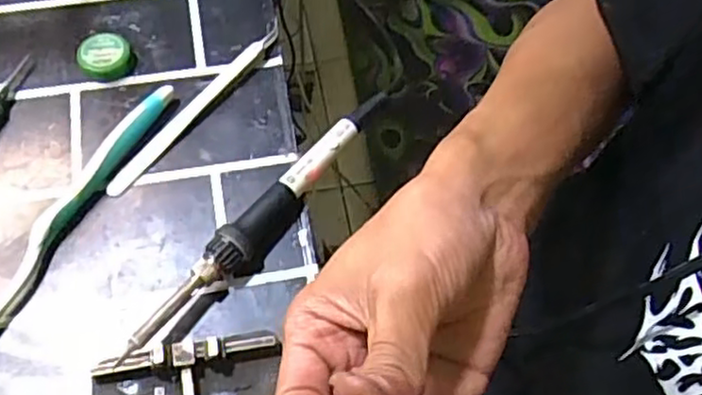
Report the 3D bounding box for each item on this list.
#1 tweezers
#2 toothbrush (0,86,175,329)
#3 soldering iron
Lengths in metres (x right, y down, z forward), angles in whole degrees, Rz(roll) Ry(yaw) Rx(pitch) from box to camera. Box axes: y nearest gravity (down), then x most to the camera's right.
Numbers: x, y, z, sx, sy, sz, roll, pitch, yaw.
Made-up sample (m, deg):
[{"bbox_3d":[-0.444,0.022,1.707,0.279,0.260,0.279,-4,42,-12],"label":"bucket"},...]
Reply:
[{"bbox_3d":[-0.088,-0.058,0.417,0.014,0.009,0.148,34,66,15],"label":"tweezers"},{"bbox_3d":[-0.152,0.010,0.370,0.017,0.015,0.184,25,64,11],"label":"toothbrush"},{"bbox_3d":[-0.042,0.008,0.372,0.021,0.021,0.200,37,67,16],"label":"soldering iron"}]

